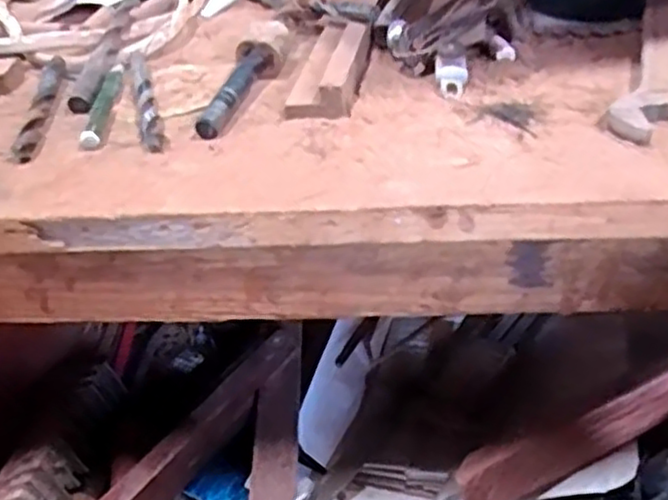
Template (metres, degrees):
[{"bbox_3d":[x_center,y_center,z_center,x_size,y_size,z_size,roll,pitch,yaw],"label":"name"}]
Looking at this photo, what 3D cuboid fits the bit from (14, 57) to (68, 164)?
[{"bbox_3d":[-0.129,-0.065,0.315,0.008,0.006,0.098,-9,36,-5],"label":"bit"}]

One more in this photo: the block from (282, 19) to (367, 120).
[{"bbox_3d":[-0.001,-0.081,0.313,0.028,0.016,0.074,0,36,8],"label":"block"}]

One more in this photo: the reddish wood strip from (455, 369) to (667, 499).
[{"bbox_3d":[0.135,0.076,0.331,0.168,0.031,0.008,-29,15,-2],"label":"reddish wood strip"}]

